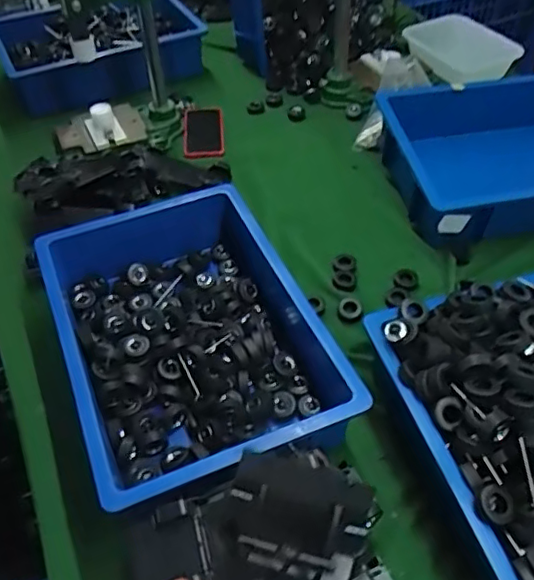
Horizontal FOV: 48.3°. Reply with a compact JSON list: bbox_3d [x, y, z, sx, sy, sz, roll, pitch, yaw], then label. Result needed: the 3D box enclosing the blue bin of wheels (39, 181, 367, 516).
[{"bbox_3d":[-0.102,0.062,0.803,0.315,0.117,0.441,-20,49,-16],"label":"blue bin of wheels"}]

